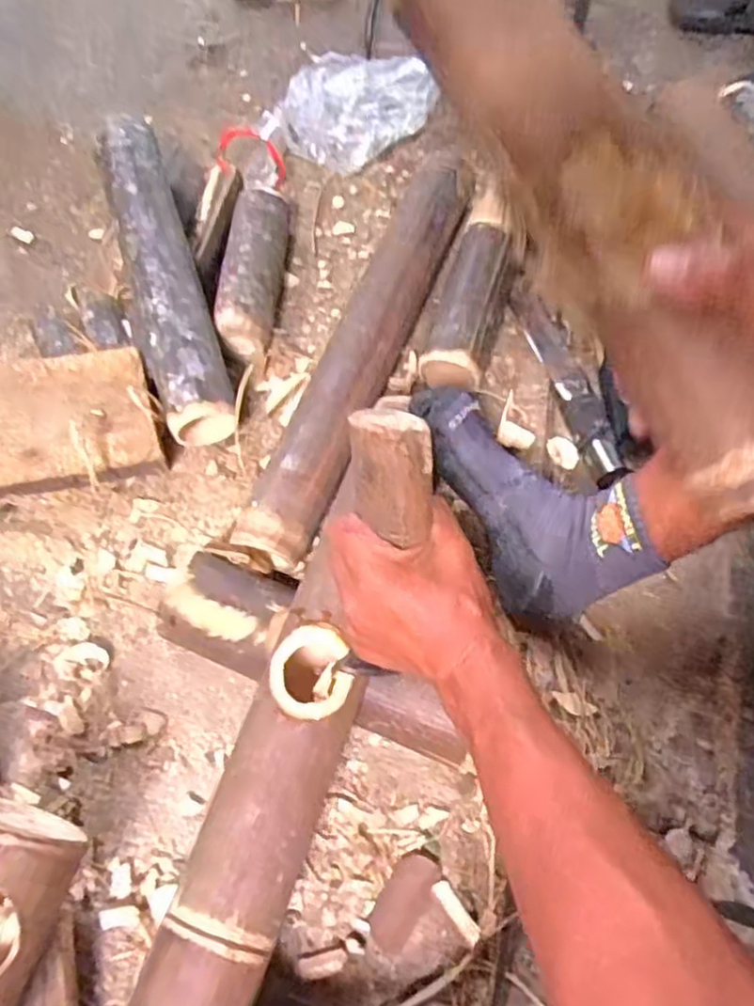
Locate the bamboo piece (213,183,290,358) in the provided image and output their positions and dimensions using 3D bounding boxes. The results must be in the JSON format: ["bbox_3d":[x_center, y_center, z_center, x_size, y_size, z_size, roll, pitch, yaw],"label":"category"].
[{"bbox_3d":[-0.125,-0.237,0.735,0.060,0.059,0.195,2,66,0],"label":"bamboo piece"}]

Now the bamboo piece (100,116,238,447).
[{"bbox_3d":[-0.208,-0.221,0.676,0.072,0.065,0.345,-17,68,-9],"label":"bamboo piece"}]

